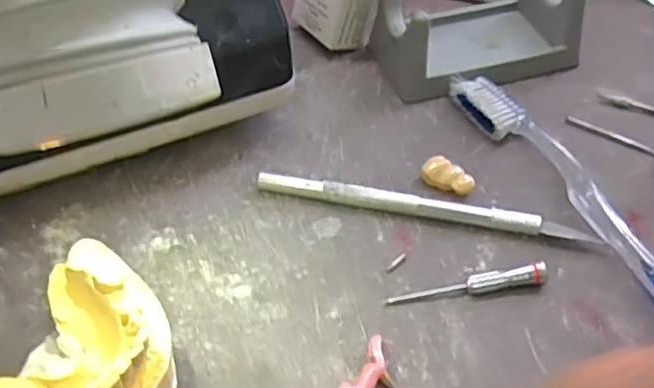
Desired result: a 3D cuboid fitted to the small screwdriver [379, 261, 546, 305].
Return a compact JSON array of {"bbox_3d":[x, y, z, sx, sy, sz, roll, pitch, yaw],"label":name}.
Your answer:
[{"bbox_3d":[0.051,0.033,0.250,0.059,0.009,0.007,-6,47,-6],"label":"small screwdriver"}]

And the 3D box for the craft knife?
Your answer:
[{"bbox_3d":[0.041,0.006,0.274,0.138,0.009,0.008,10,48,9],"label":"craft knife"}]

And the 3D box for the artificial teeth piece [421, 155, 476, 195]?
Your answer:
[{"bbox_3d":[0.051,-0.008,0.286,0.022,0.009,0.011,20,50,17],"label":"artificial teeth piece"}]

